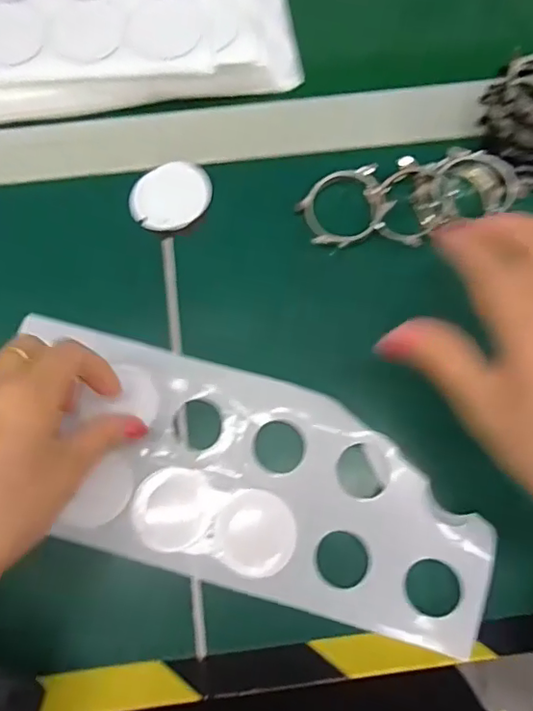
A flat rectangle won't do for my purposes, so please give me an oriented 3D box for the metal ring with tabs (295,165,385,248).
[{"bbox_3d":[0.047,-0.091,0.337,0.053,0.008,0.047,-21,76,-6],"label":"metal ring with tabs"}]

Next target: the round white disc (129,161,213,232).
[{"bbox_3d":[-0.059,-0.097,0.342,0.049,0.009,0.039,-24,76,-7],"label":"round white disc"}]

